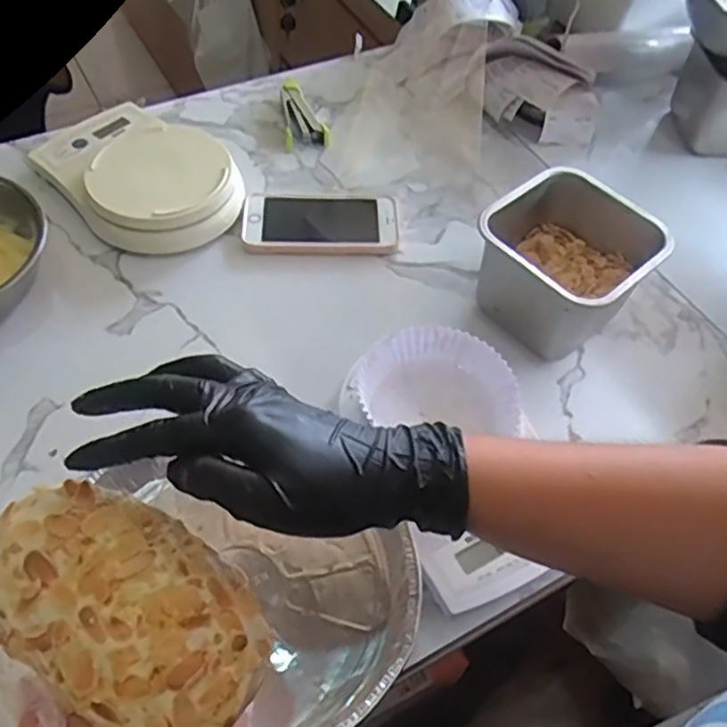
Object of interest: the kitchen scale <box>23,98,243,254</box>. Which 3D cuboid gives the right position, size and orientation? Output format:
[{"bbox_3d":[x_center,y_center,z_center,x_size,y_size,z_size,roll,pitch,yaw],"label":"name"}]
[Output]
[{"bbox_3d":[-0.203,-0.180,0.626,0.199,0.041,0.143,40,62,21],"label":"kitchen scale"}]

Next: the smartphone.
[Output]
[{"bbox_3d":[-0.038,-0.127,0.618,0.136,0.009,0.074,1,55,-4],"label":"smartphone"}]

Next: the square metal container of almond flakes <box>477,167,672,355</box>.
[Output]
[{"bbox_3d":[0.150,-0.078,0.549,0.131,0.093,0.116,40,62,21],"label":"square metal container of almond flakes"}]

